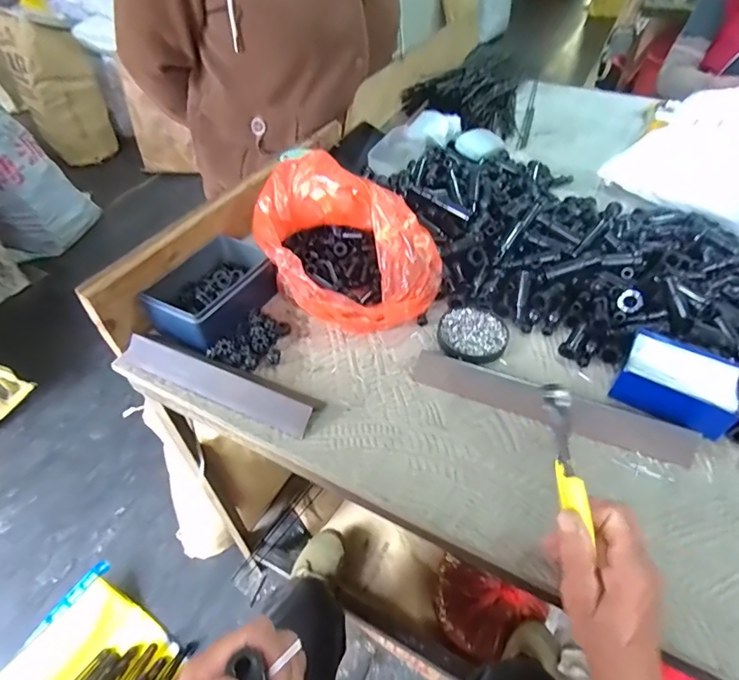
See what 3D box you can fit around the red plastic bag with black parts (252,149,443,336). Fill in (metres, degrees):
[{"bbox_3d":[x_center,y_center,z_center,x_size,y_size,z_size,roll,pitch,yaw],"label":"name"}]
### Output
[{"bbox_3d":[-0.028,-0.120,0.568,0.186,0.130,0.216,-21,49,-20],"label":"red plastic bag with black parts"}]

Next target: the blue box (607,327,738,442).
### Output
[{"bbox_3d":[0.326,0.044,0.478,0.110,0.040,0.092,26,50,22],"label":"blue box"}]

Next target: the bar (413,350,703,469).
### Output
[{"bbox_3d":[0.185,0.066,0.468,0.280,0.021,0.035,17,49,16],"label":"bar"}]

